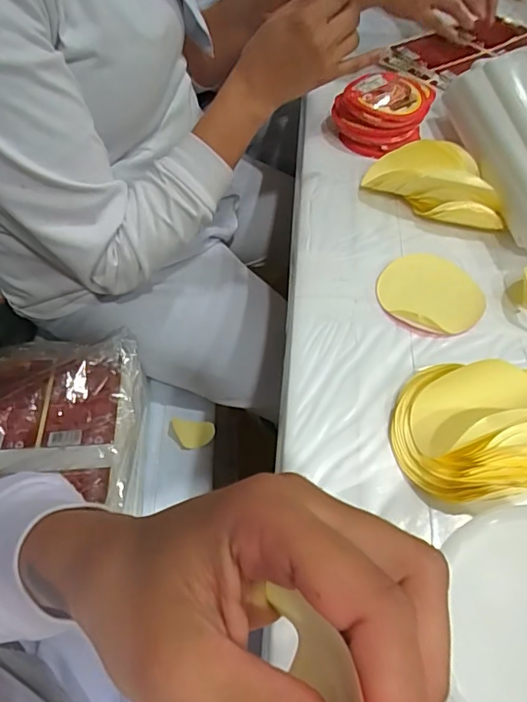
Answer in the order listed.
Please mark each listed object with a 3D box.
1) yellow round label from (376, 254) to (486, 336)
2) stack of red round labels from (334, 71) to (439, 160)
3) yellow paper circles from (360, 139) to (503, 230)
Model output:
[{"bbox_3d":[0.156,-0.056,0.475,0.092,0.008,0.094,0,52,0],"label":"yellow round label"},{"bbox_3d":[0.150,-0.289,0.628,0.106,0.051,0.103,-16,54,-13],"label":"stack of red round labels"},{"bbox_3d":[0.190,-0.178,0.548,0.148,0.048,0.083,33,59,23],"label":"yellow paper circles"}]

